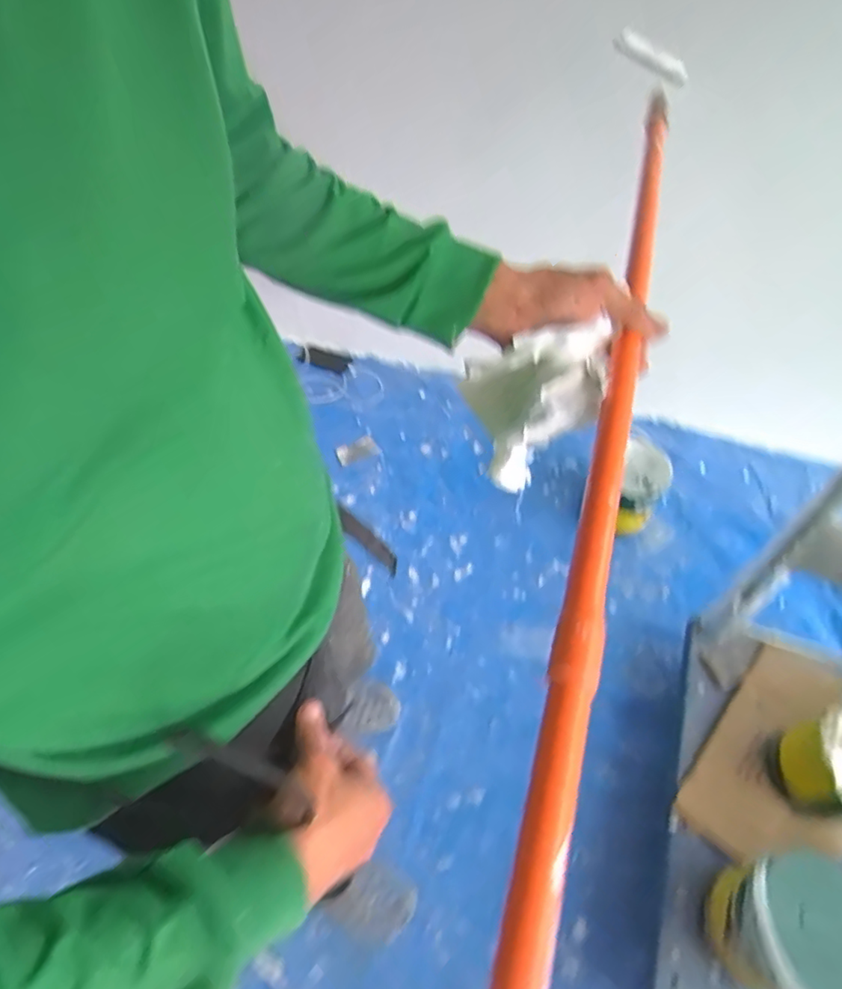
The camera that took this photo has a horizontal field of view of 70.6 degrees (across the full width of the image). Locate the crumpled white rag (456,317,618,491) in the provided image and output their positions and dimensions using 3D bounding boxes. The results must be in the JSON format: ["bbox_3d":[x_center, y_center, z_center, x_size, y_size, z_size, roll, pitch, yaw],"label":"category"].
[{"bbox_3d":[0.085,-0.065,0.437,0.093,0.090,0.095,0,55,-3],"label":"crumpled white rag"}]

